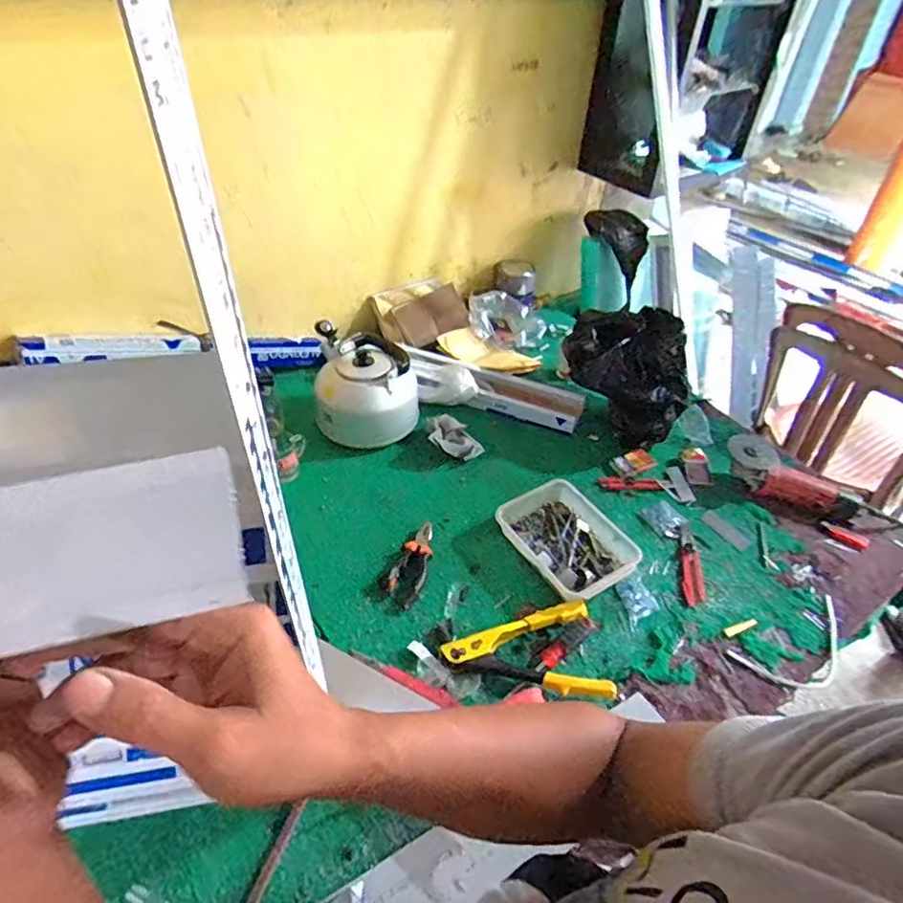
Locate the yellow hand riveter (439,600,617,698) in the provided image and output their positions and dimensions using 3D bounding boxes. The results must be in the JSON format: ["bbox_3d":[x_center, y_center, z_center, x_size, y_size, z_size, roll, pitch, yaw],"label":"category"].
[{"bbox_3d":[0.107,0.302,0.851,0.240,0.024,0.147,-2,42,-4],"label":"yellow hand riveter"}]

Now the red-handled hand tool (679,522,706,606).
[{"bbox_3d":[0.436,0.202,1.019,0.037,0.011,0.180,10,42,9],"label":"red-handled hand tool"}]

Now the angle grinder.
[{"bbox_3d":[0.687,0.053,1.143,0.256,0.069,0.116,31,49,28],"label":"angle grinder"}]

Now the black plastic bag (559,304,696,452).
[{"bbox_3d":[0.381,-0.174,1.235,0.293,0.245,0.133,33,50,30],"label":"black plastic bag"}]

